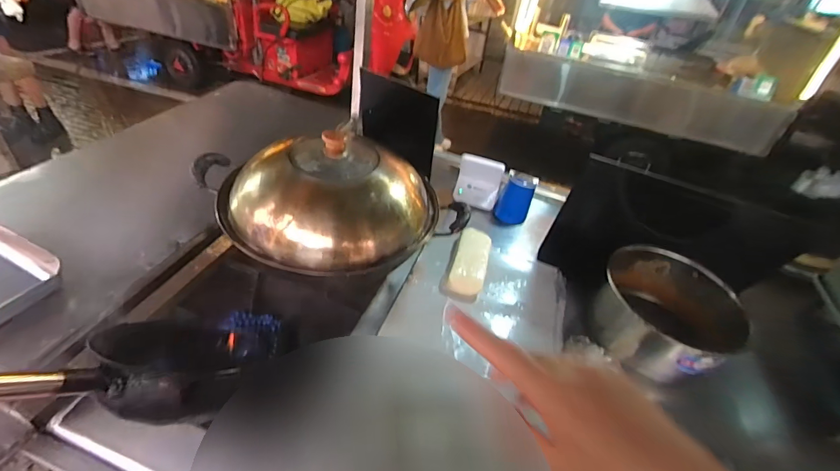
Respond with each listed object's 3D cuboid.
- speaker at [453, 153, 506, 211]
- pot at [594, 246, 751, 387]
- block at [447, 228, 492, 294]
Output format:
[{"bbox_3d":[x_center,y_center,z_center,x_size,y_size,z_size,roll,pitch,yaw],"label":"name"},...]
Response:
[{"bbox_3d":[0.156,-0.143,1.036,0.121,0.134,0.046,16,39,10],"label":"speaker"},{"bbox_3d":[0.475,0.155,0.775,0.234,0.156,0.229,5,39,-4],"label":"pot"},{"bbox_3d":[0.112,0.056,0.857,0.074,0.036,0.182,14,39,8],"label":"block"}]

